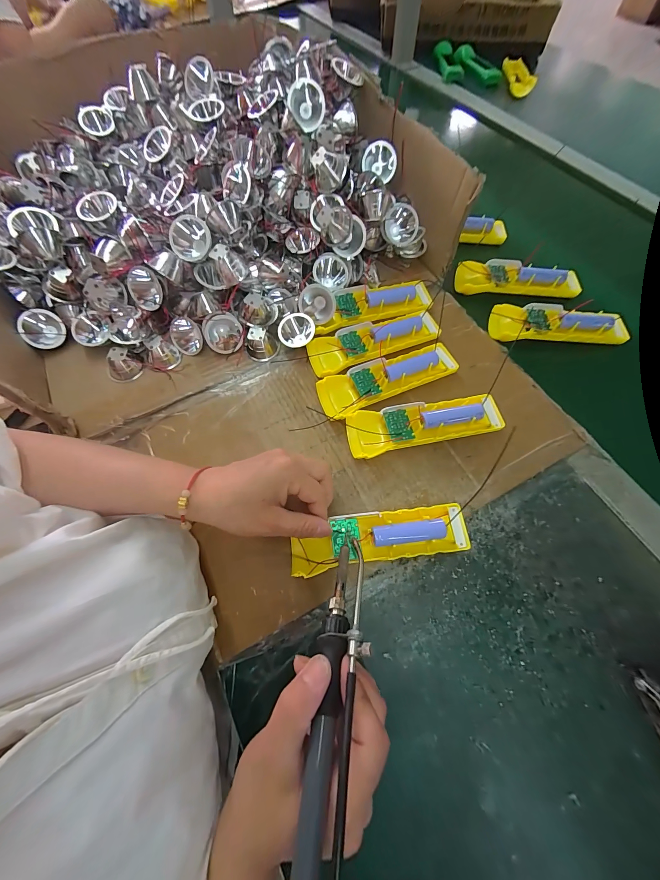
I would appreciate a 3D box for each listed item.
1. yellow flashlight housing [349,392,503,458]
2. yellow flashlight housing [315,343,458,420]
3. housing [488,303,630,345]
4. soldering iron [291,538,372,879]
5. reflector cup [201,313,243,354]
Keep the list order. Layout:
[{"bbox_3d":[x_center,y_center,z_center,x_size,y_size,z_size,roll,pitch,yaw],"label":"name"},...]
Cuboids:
[{"bbox_3d":[0.095,-0.019,0.314,0.156,0.024,0.048,-12,68,-3],"label":"yellow flashlight housing"},{"bbox_3d":[0.064,-0.069,0.346,0.151,0.028,0.048,-25,69,-7],"label":"yellow flashlight housing"},{"bbox_3d":[0.280,-0.145,0.382,0.153,0.026,0.045,3,66,4],"label":"housing"},{"bbox_3d":[0.001,0.159,0.173,0.027,0.025,0.210,8,45,5],"label":"soldering iron"},{"bbox_3d":[-0.133,-0.135,0.383,0.046,0.046,0.024,-17,43,1],"label":"reflector cup"}]

